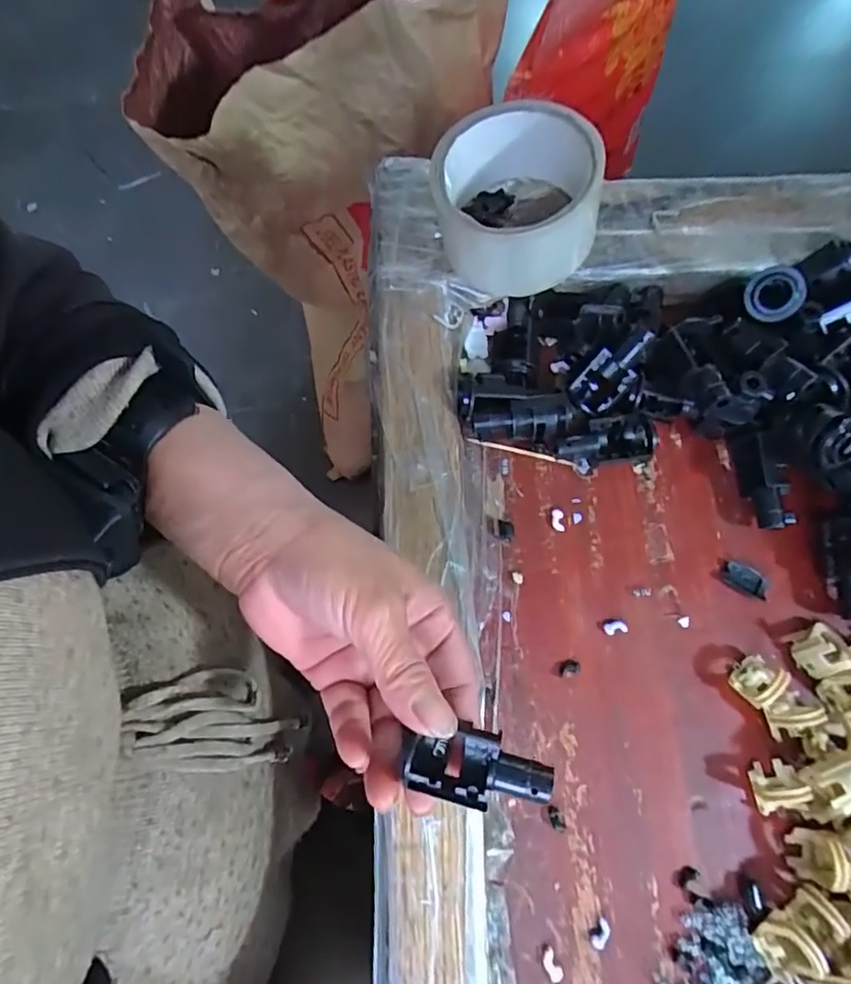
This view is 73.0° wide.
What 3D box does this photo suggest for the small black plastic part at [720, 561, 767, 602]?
[{"bbox_3d":[0.171,0.047,0.307,0.024,0.006,0.011,31,73,10],"label":"small black plastic part"}]

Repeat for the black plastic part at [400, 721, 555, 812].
[{"bbox_3d":[0.019,0.099,0.208,0.053,0.019,0.025,-1,73,18],"label":"black plastic part"}]

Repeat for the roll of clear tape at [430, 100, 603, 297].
[{"bbox_3d":[0.057,-0.160,0.320,0.099,0.056,0.087,-7,71,-3],"label":"roll of clear tape"}]

